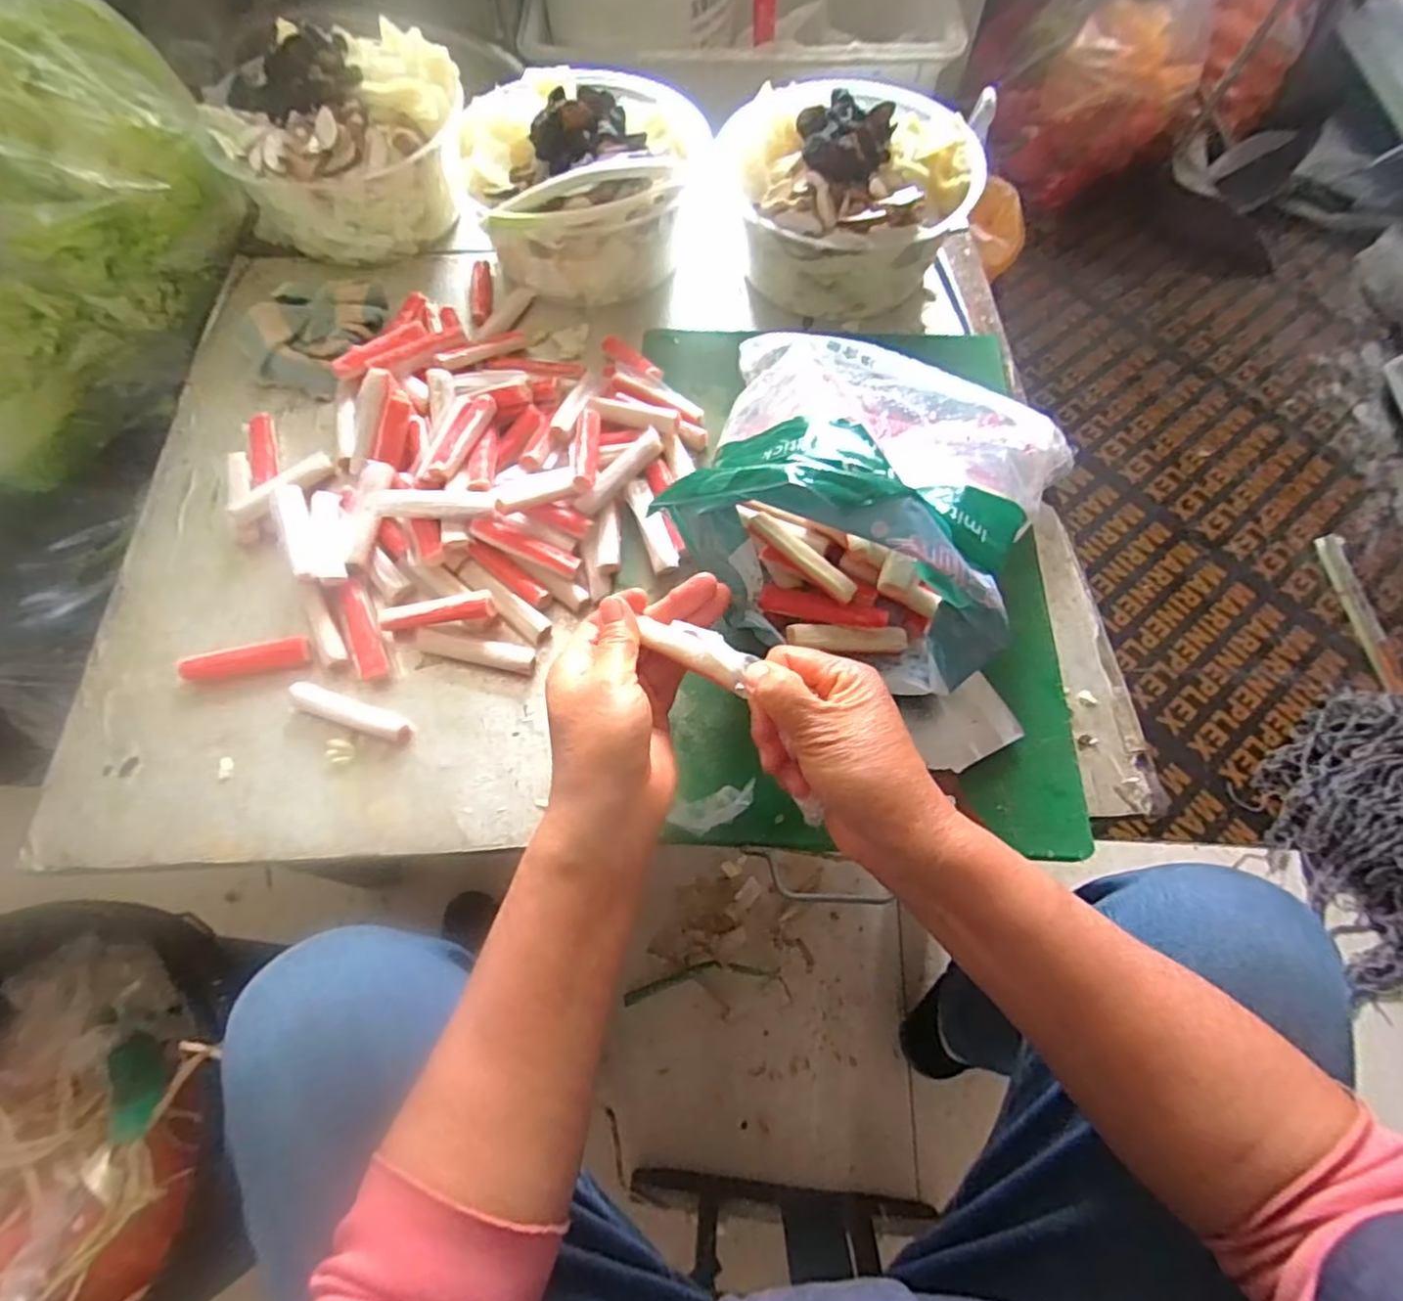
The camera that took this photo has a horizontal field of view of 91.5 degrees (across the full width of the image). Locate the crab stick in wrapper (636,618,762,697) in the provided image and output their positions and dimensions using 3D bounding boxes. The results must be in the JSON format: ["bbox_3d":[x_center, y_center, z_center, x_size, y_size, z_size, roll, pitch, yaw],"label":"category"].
[{"bbox_3d":[-0.003,-0.001,0.378,0.065,0.011,0.022,25,67,20],"label":"crab stick in wrapper"}]

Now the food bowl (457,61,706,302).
[{"bbox_3d":[-0.102,-0.435,0.644,0.207,0.125,0.189,0,66,-1],"label":"food bowl"}]

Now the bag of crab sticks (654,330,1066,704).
[{"bbox_3d":[0.113,-0.129,0.470,0.238,0.127,0.249,24,67,9],"label":"bag of crab sticks"}]

